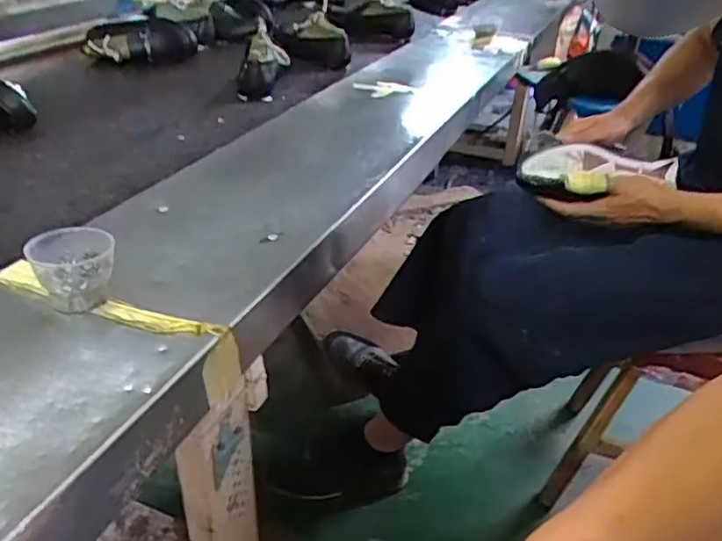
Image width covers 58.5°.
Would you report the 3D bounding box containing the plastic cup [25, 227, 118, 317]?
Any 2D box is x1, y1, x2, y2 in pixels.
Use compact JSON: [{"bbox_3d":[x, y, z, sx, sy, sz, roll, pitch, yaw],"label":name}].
[{"bbox_3d":[-0.226,0.000,0.512,0.062,0.048,0.053,-12,37,-24],"label":"plastic cup"}]

